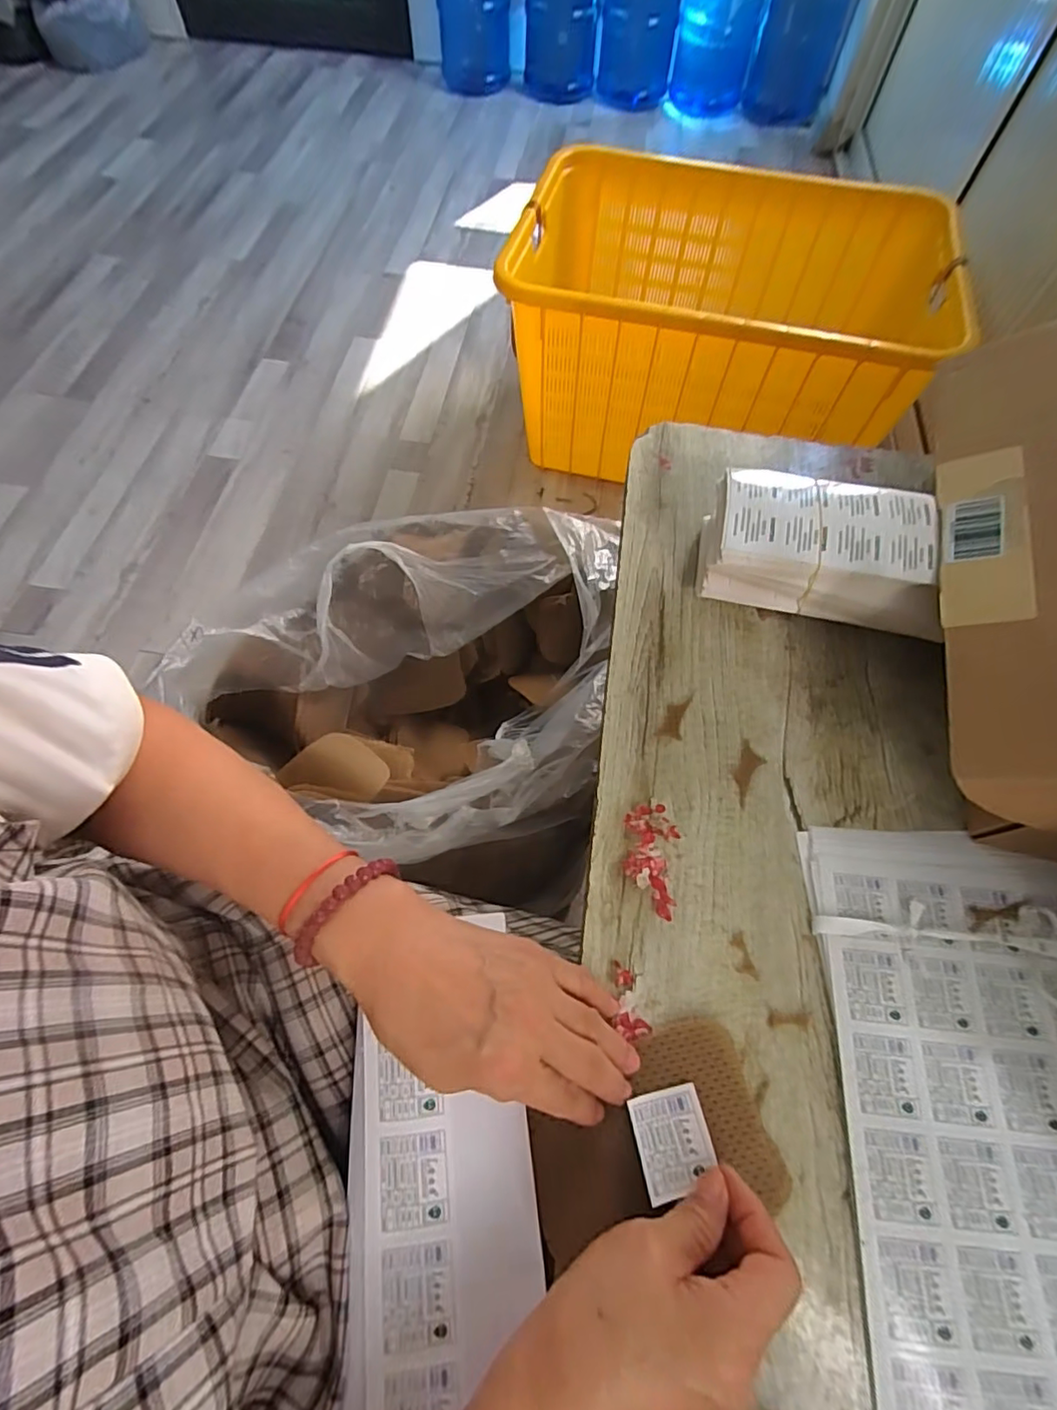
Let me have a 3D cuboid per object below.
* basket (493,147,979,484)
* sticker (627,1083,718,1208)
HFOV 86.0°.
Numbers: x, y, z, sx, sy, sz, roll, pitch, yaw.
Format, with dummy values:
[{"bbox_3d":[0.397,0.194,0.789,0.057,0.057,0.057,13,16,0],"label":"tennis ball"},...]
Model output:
[{"bbox_3d":[0.369,-0.740,1.136,0.756,0.348,0.533,11,65,3],"label":"basket"},{"bbox_3d":[0.076,0.230,0.299,0.038,0.009,0.043,-10,66,-7],"label":"sticker"}]

